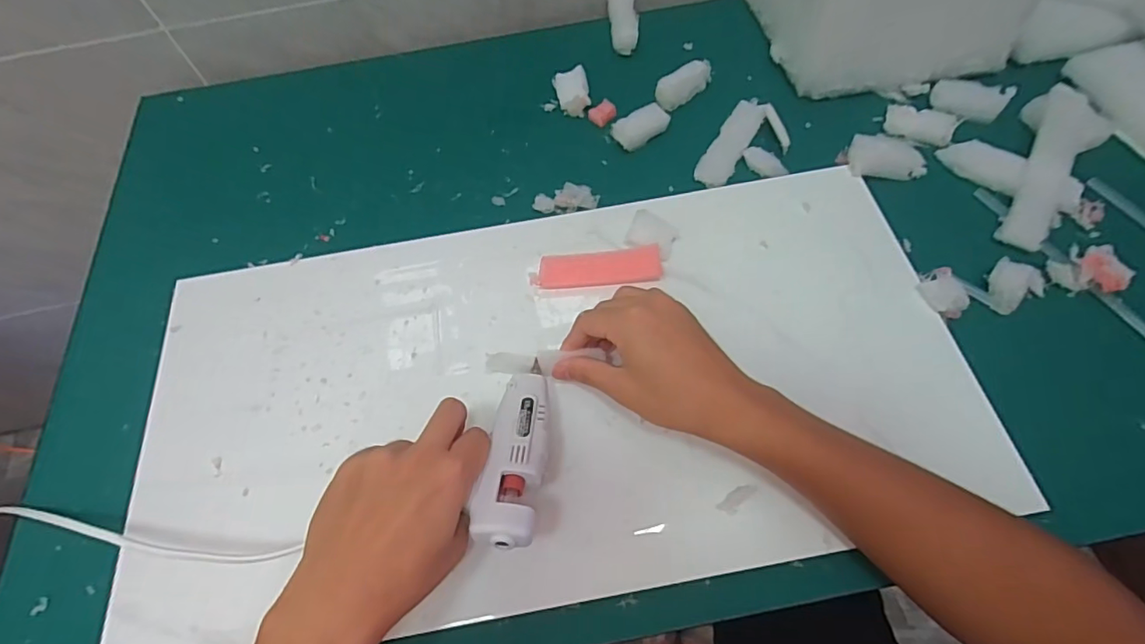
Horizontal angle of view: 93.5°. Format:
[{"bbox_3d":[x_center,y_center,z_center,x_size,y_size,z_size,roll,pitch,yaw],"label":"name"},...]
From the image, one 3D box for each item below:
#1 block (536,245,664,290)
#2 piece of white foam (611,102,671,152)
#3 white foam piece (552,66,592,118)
[{"bbox_3d":[0.022,-0.043,0.433,0.096,0.021,0.024,-2,61,3],"label":"block"},{"bbox_3d":[0.066,-0.187,0.513,0.056,0.018,0.026,-33,64,-14],"label":"piece of white foam"},{"bbox_3d":[0.000,-0.233,0.545,0.033,0.014,0.055,-9,61,-1],"label":"white foam piece"}]

